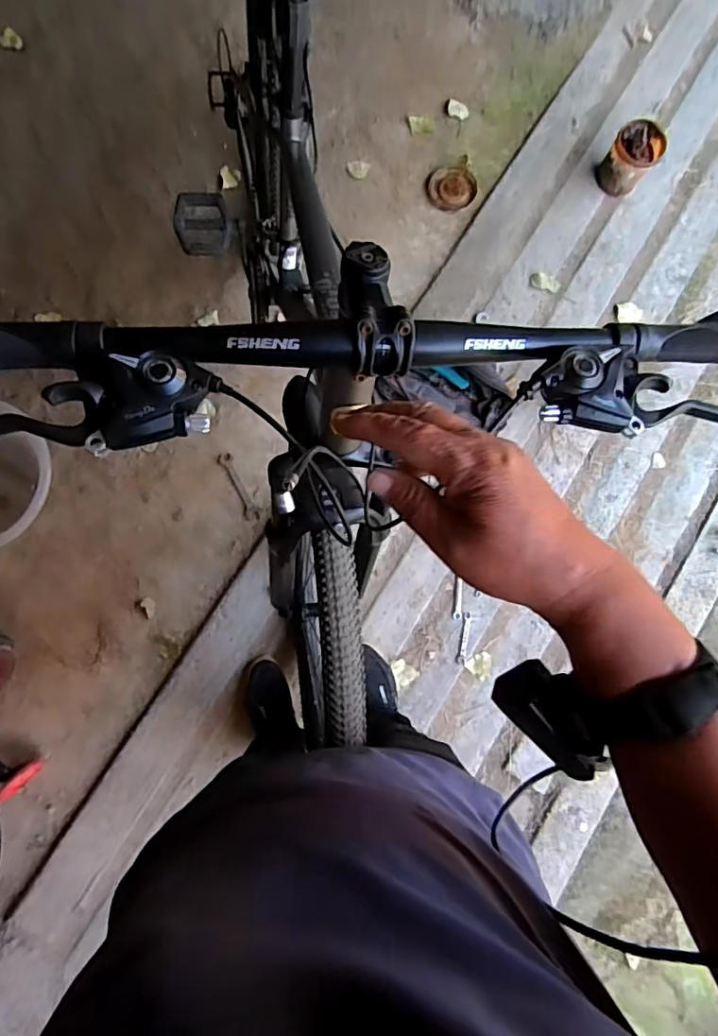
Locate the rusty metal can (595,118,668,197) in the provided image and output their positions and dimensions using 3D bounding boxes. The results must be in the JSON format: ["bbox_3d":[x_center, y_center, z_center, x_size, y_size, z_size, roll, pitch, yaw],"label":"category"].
[{"bbox_3d":[0.683,-0.904,1.378,0.114,0.138,0.111,0,83,-4],"label":"rusty metal can"}]

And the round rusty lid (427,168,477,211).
[{"bbox_3d":[0.243,-0.858,1.427,0.120,0.019,0.106,-11,84,-5],"label":"round rusty lid"}]

